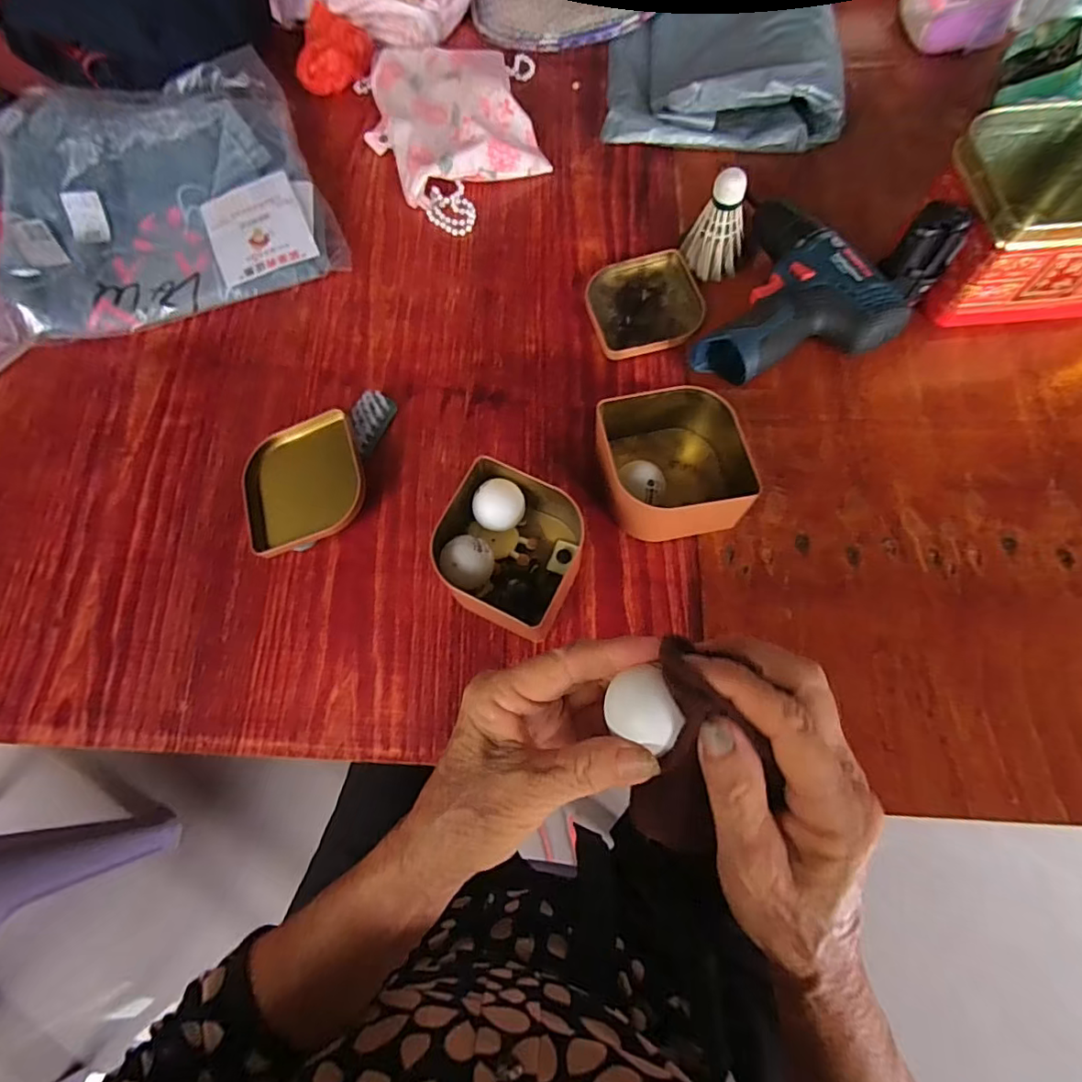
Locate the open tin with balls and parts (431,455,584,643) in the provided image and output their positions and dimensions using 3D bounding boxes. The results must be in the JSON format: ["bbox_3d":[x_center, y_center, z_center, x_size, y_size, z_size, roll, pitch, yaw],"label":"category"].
[{"bbox_3d":[-0.021,0.005,0.403,0.096,0.061,0.123,12,72,7],"label":"open tin with balls and parts"}]

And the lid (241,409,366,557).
[{"bbox_3d":[-0.194,-0.047,0.444,0.102,0.025,0.094,-22,71,-5],"label":"lid"}]

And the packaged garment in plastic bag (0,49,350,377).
[{"bbox_3d":[-0.394,-0.332,0.526,0.346,0.073,0.273,-20,71,-5],"label":"packaged garment in plastic bag"}]

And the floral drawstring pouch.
[{"bbox_3d":[-0.101,-0.455,0.582,0.167,0.042,0.208,-18,71,-4],"label":"floral drawstring pouch"}]

